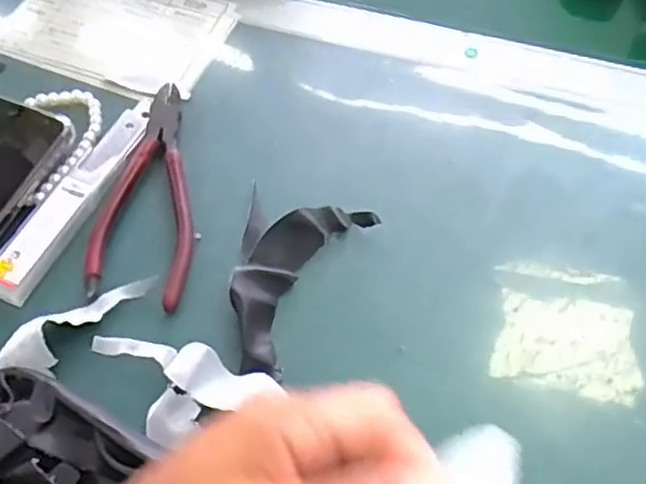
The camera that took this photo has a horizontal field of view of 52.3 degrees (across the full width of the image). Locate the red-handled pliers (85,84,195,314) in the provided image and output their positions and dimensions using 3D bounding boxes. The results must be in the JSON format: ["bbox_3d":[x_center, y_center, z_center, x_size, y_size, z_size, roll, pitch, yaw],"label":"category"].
[{"bbox_3d":[-0.096,-0.032,0.389,0.055,0.009,0.151,7,58,1],"label":"red-handled pliers"}]

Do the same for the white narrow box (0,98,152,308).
[{"bbox_3d":[-0.141,-0.029,0.382,0.027,0.013,0.150,21,59,10],"label":"white narrow box"}]

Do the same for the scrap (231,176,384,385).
[{"bbox_3d":[-0.023,0.019,0.360,0.070,0.017,0.110,18,59,8],"label":"scrap"}]

